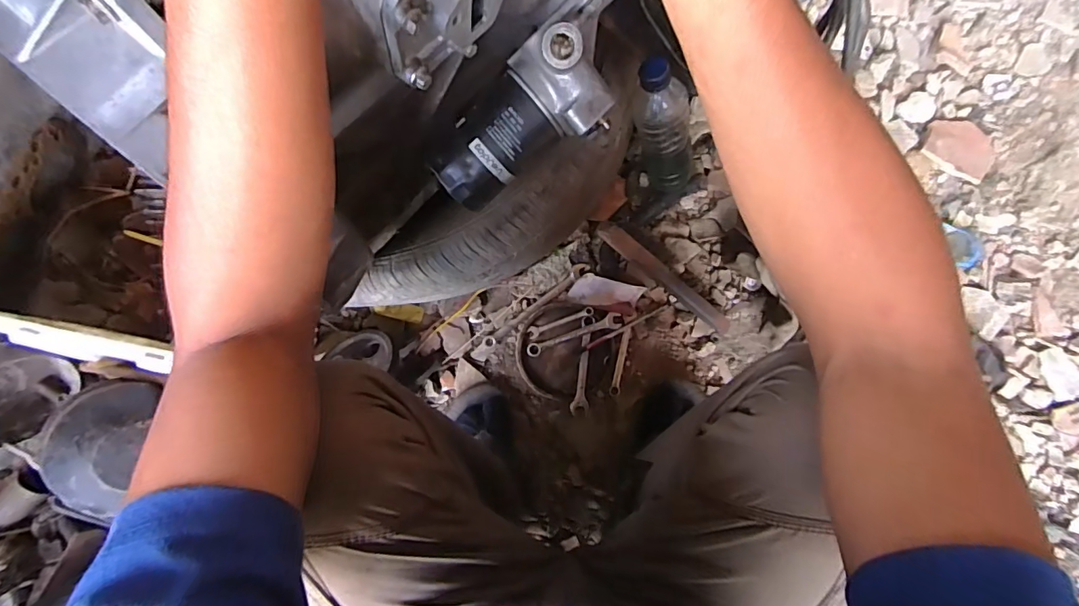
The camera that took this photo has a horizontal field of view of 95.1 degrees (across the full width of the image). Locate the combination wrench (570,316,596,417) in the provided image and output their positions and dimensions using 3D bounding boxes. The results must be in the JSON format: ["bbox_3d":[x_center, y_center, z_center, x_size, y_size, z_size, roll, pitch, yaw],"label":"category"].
[{"bbox_3d":[0.062,0.089,0.714,0.026,0.010,0.139,5,87,0],"label":"combination wrench"}]

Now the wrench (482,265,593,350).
[{"bbox_3d":[-0.005,0.003,0.726,0.190,0.010,0.021,-39,87,-2],"label":"wrench"}]

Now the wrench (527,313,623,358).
[{"bbox_3d":[0.051,0.047,0.721,0.143,0.011,0.024,-18,87,-1],"label":"wrench"}]

